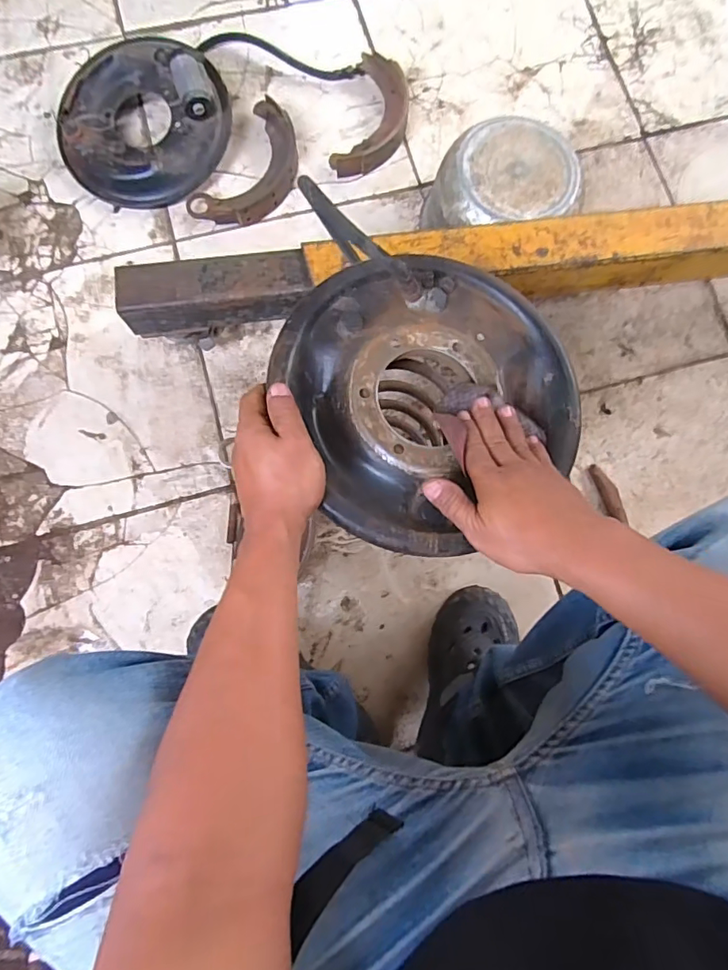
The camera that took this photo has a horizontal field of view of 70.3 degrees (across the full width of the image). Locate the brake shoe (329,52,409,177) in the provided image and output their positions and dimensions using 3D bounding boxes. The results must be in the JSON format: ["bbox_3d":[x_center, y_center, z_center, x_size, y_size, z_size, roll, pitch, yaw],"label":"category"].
[{"bbox_3d":[0.019,-0.615,0.871,0.105,0.040,0.225,16,82,0],"label":"brake shoe"}]

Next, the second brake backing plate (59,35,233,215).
[{"bbox_3d":[-0.344,-0.563,0.797,0.261,0.084,0.242,0,82,-2],"label":"second brake backing plate"}]

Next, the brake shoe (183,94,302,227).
[{"bbox_3d":[-0.177,-0.509,0.840,0.121,0.031,0.230,32,82,3],"label":"brake shoe"}]

